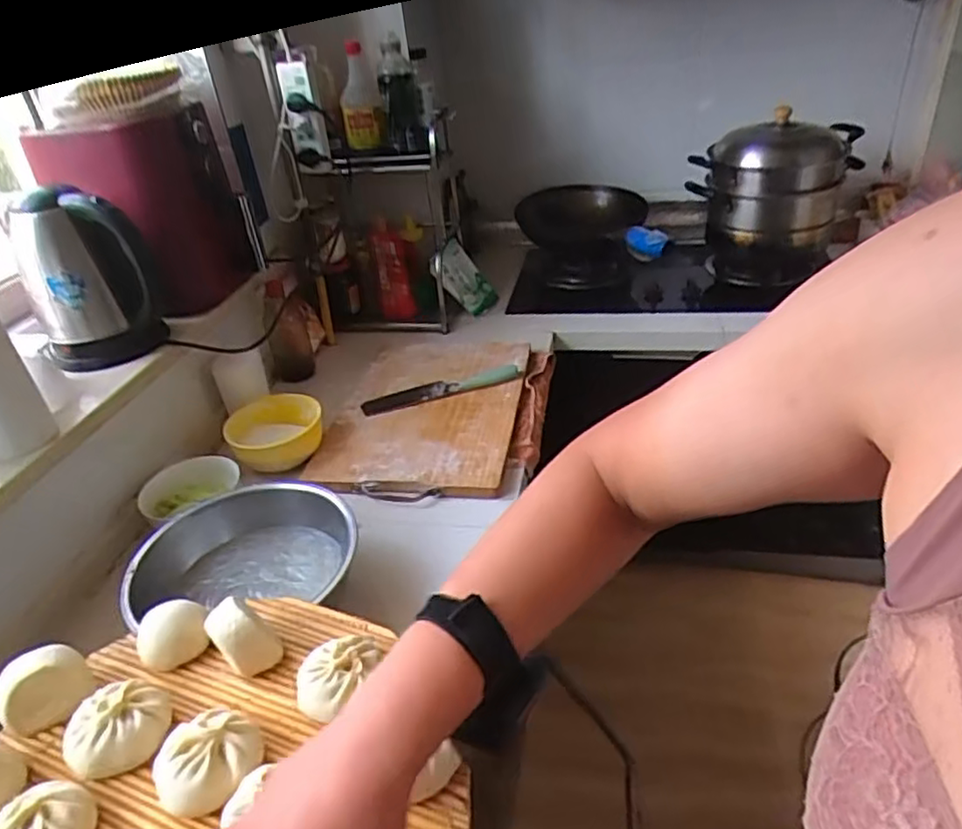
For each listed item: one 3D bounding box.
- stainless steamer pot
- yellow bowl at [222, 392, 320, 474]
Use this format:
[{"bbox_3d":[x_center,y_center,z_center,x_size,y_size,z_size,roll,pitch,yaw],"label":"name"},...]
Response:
[{"bbox_3d":[0.590,-0.446,1.360,0.281,0.280,0.257,8,36,21],"label":"stainless steamer pot"},{"bbox_3d":[-0.325,0.022,1.049,0.141,0.062,0.146,-5,33,3],"label":"yellow bowl"}]

